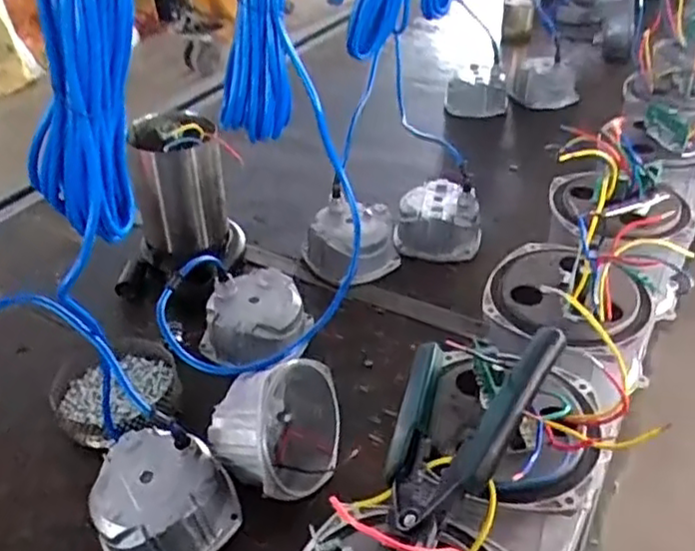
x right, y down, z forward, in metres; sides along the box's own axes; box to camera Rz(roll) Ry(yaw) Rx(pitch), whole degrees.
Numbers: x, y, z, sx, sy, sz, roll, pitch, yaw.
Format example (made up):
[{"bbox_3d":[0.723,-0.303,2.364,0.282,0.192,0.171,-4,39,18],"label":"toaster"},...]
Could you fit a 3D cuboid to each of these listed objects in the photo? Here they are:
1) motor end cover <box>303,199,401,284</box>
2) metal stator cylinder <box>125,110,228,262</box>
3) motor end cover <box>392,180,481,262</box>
[{"bbox_3d":[0.004,-0.047,0.986,0.132,0.074,0.132,-6,37,-4],"label":"motor end cover"},{"bbox_3d":[-0.240,-0.127,0.956,0.123,0.190,0.109,-12,38,-12],"label":"metal stator cylinder"},{"bbox_3d":[0.135,-0.091,1.014,0.126,0.087,0.112,0,37,4],"label":"motor end cover"}]

